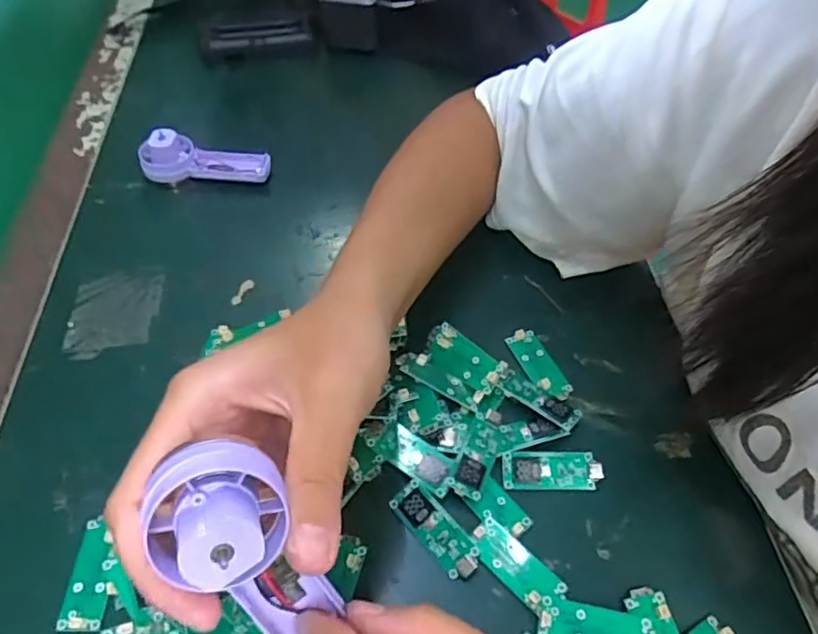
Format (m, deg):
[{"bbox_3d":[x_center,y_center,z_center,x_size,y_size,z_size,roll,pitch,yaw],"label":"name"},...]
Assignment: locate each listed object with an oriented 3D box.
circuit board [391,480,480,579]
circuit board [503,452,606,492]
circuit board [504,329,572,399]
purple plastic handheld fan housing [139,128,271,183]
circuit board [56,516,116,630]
[{"bbox_3d":[0.013,0.104,0.295,0.016,0.005,0.051,-34,61,-26],"label":"circuit board"},{"bbox_3d":[0.075,0.081,0.318,0.051,0.006,0.019,0,52,-4],"label":"circuit board"},{"bbox_3d":[0.078,0.027,0.359,0.018,0.006,0.050,-18,55,-17],"label":"circuit board"},{"bbox_3d":[-0.152,-0.121,0.453,0.093,0.037,0.032,-1,52,-4],"label":"purple plastic handheld fan housing"},{"bbox_3d":[-0.146,0.118,0.280,0.021,0.006,0.048,0,52,-4],"label":"circuit board"}]

